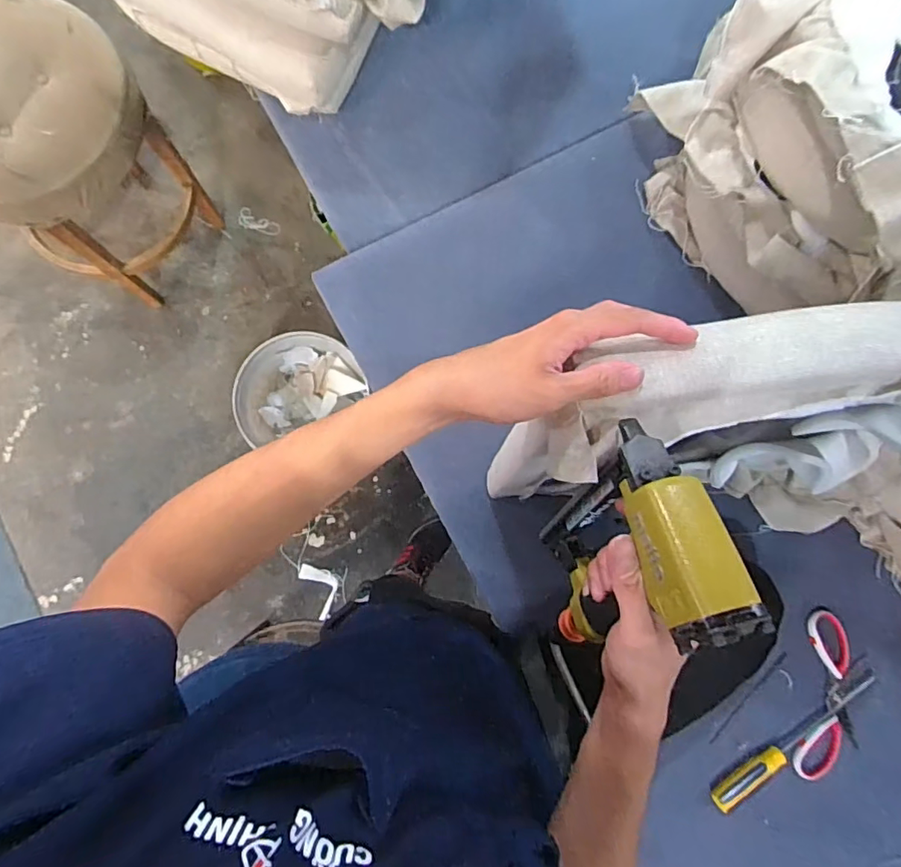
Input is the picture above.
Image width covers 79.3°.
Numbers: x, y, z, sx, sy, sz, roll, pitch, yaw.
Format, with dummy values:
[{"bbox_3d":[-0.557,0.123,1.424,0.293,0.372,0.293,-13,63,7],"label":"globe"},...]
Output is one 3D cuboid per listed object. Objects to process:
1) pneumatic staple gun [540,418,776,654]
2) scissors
[{"bbox_3d":[0.123,0.085,0.391,0.058,0.189,0.159,-4,58,-10],"label":"pneumatic staple gun"},{"bbox_3d":[0.537,0.370,0.767,0.078,0.012,0.220,14,82,-2],"label":"scissors"}]

